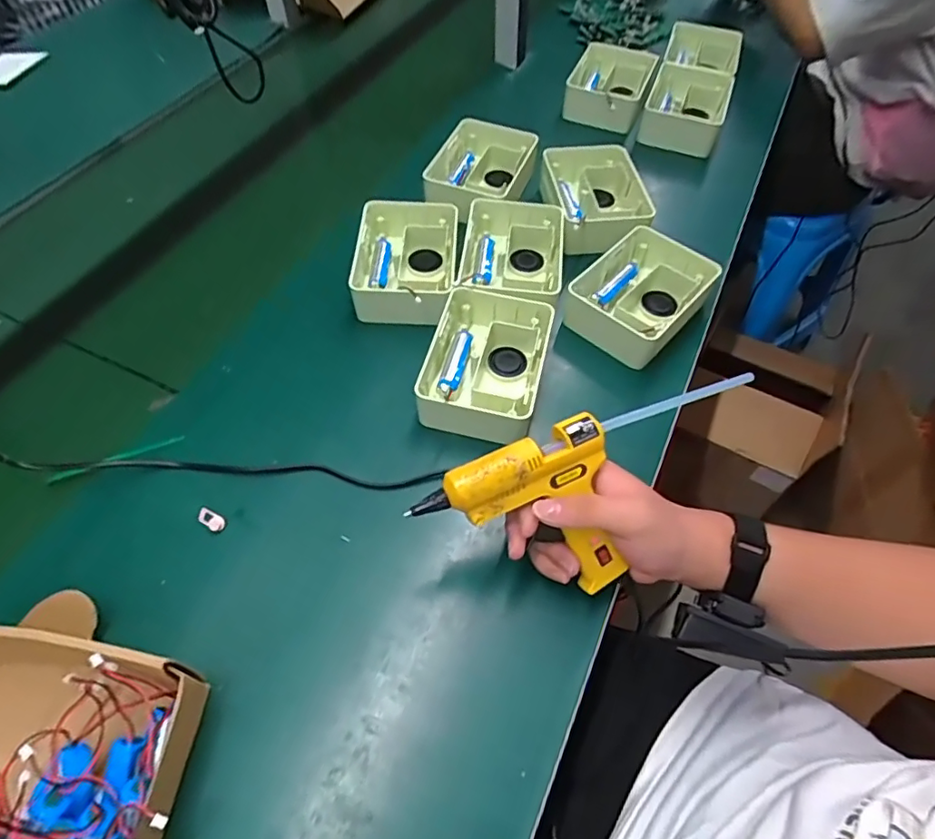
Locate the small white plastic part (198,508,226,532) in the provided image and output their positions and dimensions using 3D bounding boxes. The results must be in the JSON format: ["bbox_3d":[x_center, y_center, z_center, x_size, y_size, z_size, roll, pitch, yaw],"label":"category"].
[{"bbox_3d":[-0.213,0.083,0.463,0.026,0.006,0.012,24,59,15],"label":"small white plastic part"}]

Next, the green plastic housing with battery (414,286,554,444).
[{"bbox_3d":[0.019,-0.053,0.537,0.105,0.047,0.153,11,56,8],"label":"green plastic housing with battery"}]

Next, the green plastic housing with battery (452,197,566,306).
[{"bbox_3d":[0.049,-0.172,0.616,0.105,0.051,0.149,6,56,5],"label":"green plastic housing with battery"}]

